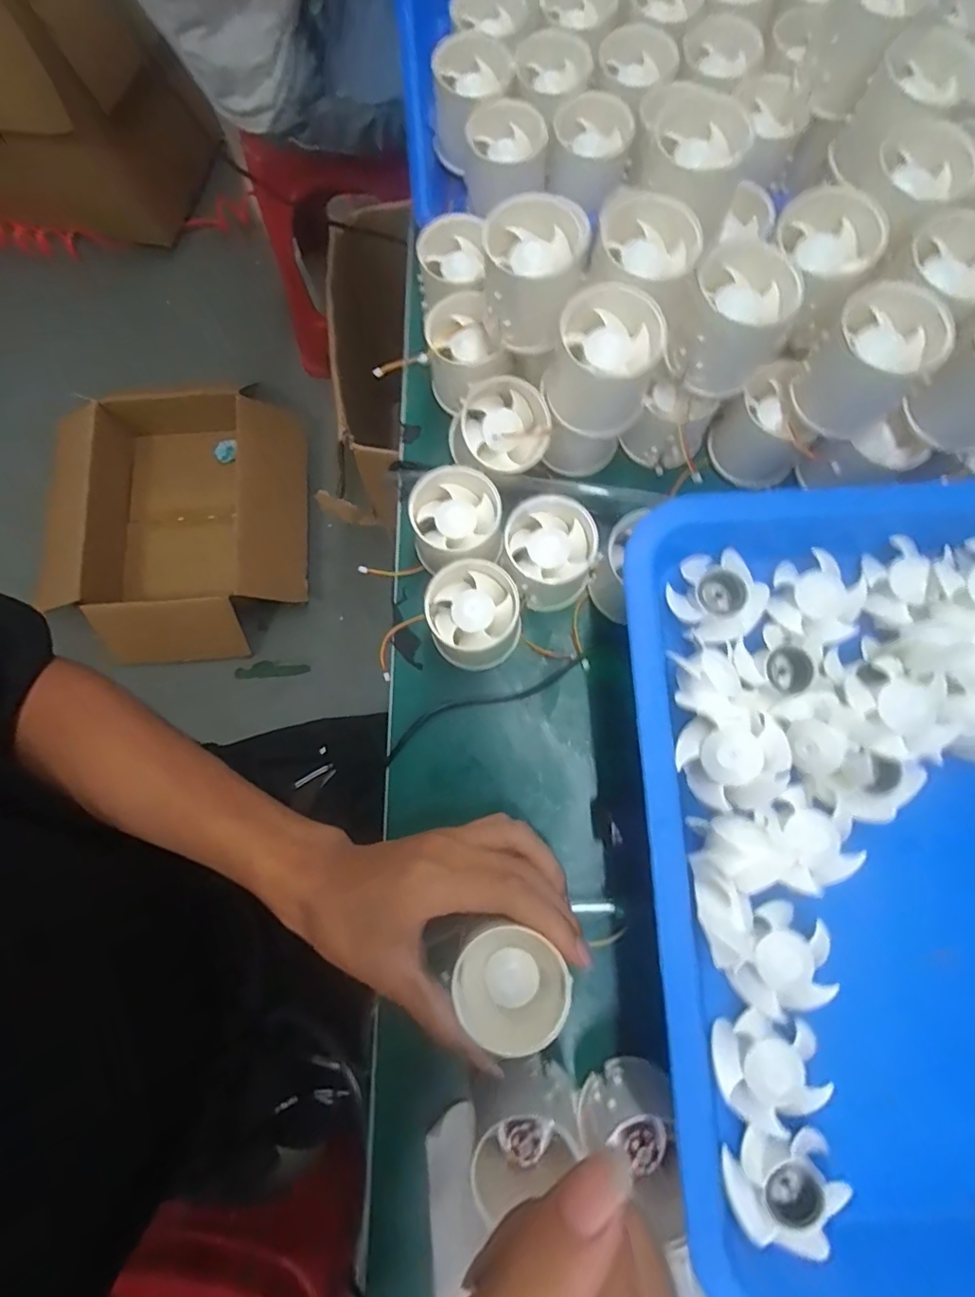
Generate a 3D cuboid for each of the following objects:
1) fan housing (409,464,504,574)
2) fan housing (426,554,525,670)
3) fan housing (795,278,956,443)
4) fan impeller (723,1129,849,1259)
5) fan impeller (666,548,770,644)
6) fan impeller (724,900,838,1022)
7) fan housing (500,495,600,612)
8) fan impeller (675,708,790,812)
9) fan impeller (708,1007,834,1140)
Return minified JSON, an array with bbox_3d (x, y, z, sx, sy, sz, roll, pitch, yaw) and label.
[{"bbox_3d":[-0.019,-0.072,0.338,0.051,0.050,0.053,-6,78,0],"label":"fan housing"},{"bbox_3d":[-0.007,-0.018,0.329,0.052,0.049,0.051,0,78,1],"label":"fan housing"},{"bbox_3d":[0.200,-0.150,0.296,0.051,0.058,0.047,0,78,1],"label":"fan housing"},{"bbox_3d":[0.120,0.213,0.227,0.042,0.015,0.040,0,78,1],"label":"fan impeller"},{"bbox_3d":[0.110,-0.025,0.273,0.039,0.015,0.043,-35,80,-6],"label":"fan impeller"},{"bbox_3d":[0.128,0.135,0.240,0.038,0.010,0.044,28,80,6],"label":"fan impeller"},{"bbox_3d":[0.035,-0.055,0.334,0.052,0.050,0.051,0,78,1],"label":"fan housing"},{"bbox_3d":[0.106,0.048,0.244,0.041,0.020,0.040,0,78,1],"label":"fan impeller"},{"bbox_3d":[0.116,0.172,0.234,0.043,0.014,0.040,-31,80,-5],"label":"fan impeller"}]

